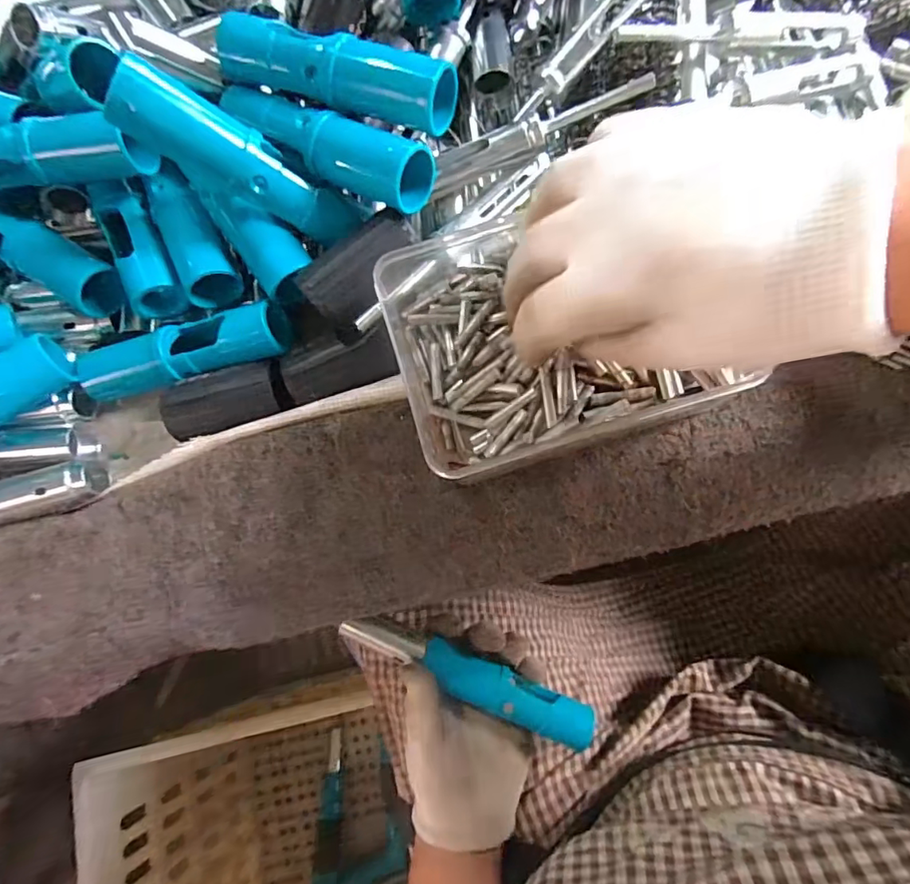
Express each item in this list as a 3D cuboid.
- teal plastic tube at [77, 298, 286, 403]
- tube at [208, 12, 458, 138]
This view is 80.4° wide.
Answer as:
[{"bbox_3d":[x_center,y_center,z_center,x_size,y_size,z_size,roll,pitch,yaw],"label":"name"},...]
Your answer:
[{"bbox_3d":[-0.148,-0.049,0.296,0.129,0.029,0.029,-10,84,18],"label":"teal plastic tube"},{"bbox_3d":[-0.060,-0.179,0.258,0.118,0.027,0.028,23,81,11],"label":"tube"}]

